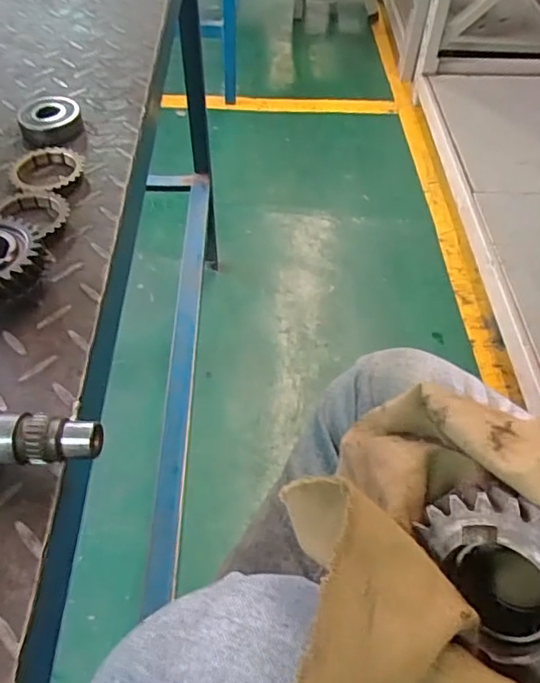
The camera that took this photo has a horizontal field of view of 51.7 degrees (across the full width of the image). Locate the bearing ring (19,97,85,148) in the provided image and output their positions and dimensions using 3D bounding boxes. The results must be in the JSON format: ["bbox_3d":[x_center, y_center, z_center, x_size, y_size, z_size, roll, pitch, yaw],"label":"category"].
[{"bbox_3d":[-0.185,-0.186,0.470,0.050,0.019,0.050,-12,52,-12],"label":"bearing ring"}]

